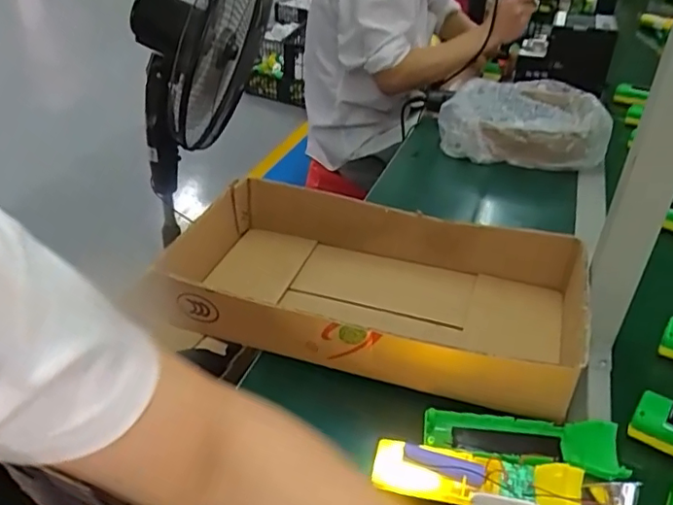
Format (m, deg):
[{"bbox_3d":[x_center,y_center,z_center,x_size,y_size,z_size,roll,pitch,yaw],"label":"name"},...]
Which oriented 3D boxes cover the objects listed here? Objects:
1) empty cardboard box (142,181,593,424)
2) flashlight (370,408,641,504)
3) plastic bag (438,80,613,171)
[{"bbox_3d":[0.031,0.037,0.630,0.439,0.082,0.218,12,38,16],"label":"empty cardboard box"},{"bbox_3d":[0.136,0.173,0.471,0.194,0.041,0.095,7,37,10],"label":"flashlight"},{"bbox_3d":[0.343,-0.237,1.040,0.280,0.081,0.244,14,39,19],"label":"plastic bag"}]

